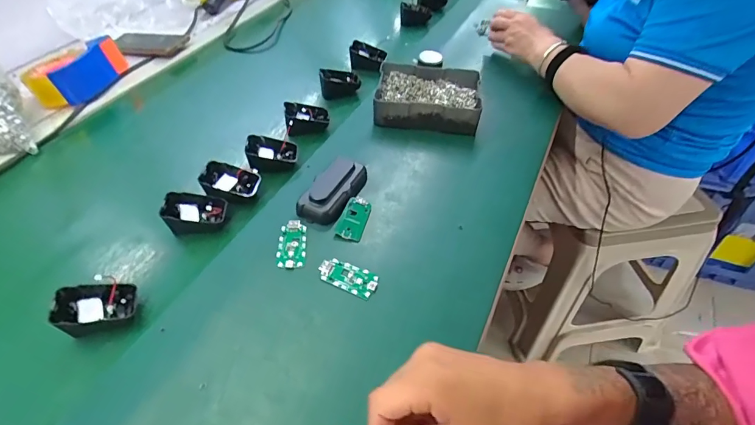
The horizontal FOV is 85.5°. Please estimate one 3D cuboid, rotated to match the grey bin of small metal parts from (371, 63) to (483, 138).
[{"bbox_3d":[0.079,-0.181,0.644,0.157,0.044,0.123,4,47,6],"label":"grey bin of small metal parts"}]

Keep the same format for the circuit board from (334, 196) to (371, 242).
[{"bbox_3d":[-0.027,0.005,0.495,0.031,0.004,0.064,23,49,-4],"label":"circuit board"}]

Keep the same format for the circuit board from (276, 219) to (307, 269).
[{"bbox_3d":[-0.098,0.035,0.468,0.031,0.004,0.065,-3,47,-1],"label":"circuit board"}]

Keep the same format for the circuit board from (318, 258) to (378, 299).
[{"bbox_3d":[-0.032,0.068,0.440,0.063,0.004,0.031,16,50,17],"label":"circuit board"}]

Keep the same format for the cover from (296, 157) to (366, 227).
[{"bbox_3d":[-0.054,-0.028,0.513,0.049,0.025,0.100,17,50,17],"label":"cover"}]

